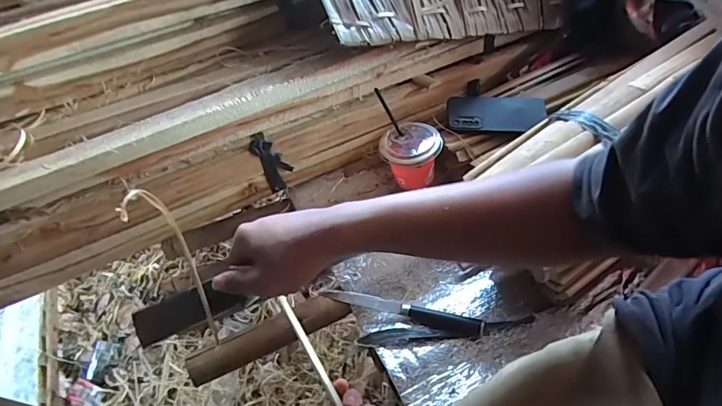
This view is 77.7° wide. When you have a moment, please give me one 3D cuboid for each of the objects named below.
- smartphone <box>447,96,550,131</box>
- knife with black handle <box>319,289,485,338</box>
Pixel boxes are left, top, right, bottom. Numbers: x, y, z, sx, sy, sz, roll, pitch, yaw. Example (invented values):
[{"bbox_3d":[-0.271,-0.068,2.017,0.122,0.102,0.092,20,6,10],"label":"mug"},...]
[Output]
[{"bbox_3d":[0.226,-0.150,0.752,0.162,0.015,0.073,2,69,2],"label":"smartphone"},{"bbox_3d":[0.055,0.143,0.618,0.221,0.021,0.026,13,50,16],"label":"knife with black handle"}]

